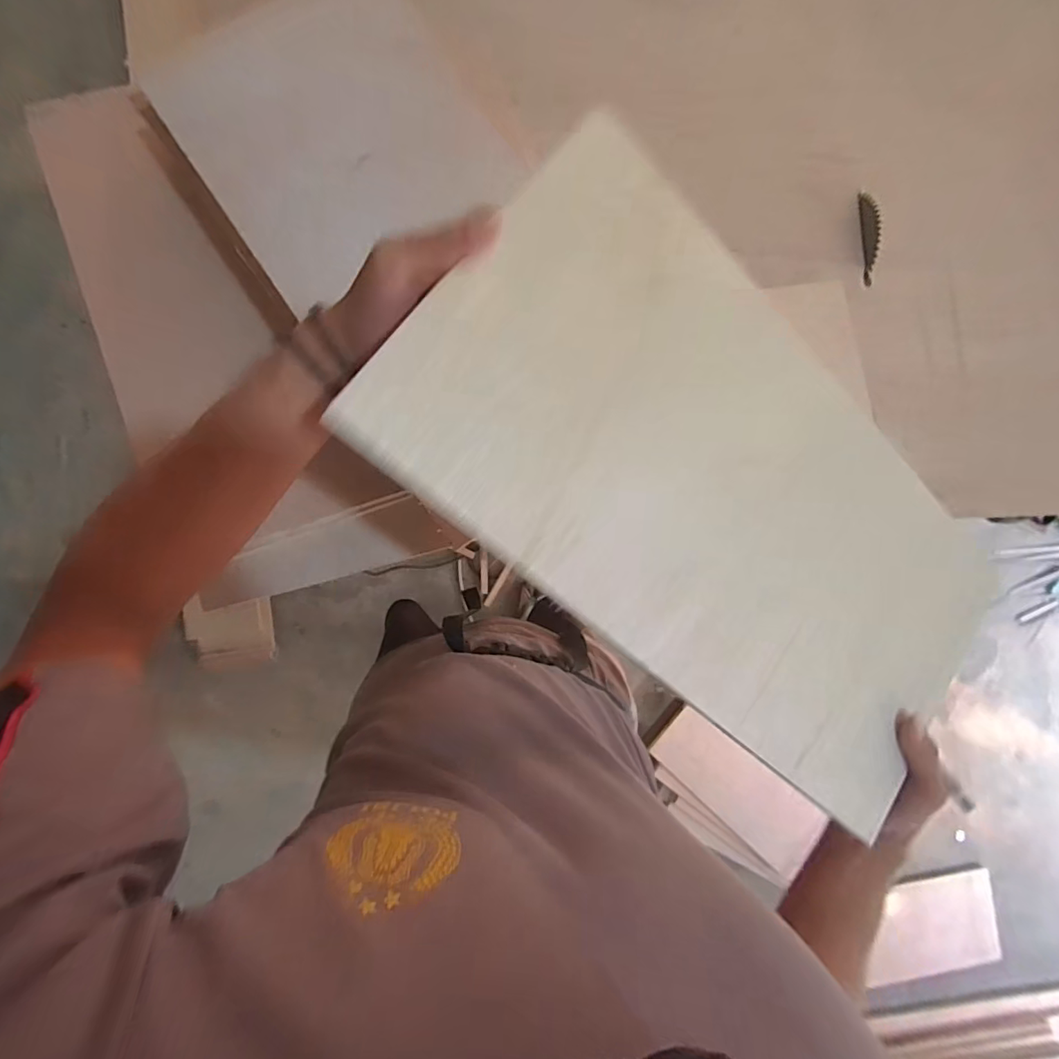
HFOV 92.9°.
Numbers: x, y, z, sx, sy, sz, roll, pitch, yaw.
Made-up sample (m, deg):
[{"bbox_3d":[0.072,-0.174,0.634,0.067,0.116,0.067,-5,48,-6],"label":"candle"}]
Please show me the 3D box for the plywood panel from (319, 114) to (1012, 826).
[{"bbox_3d":[0.150,-0.011,0.348,0.476,0.016,0.253,39,79,-16],"label":"plywood panel"}]

